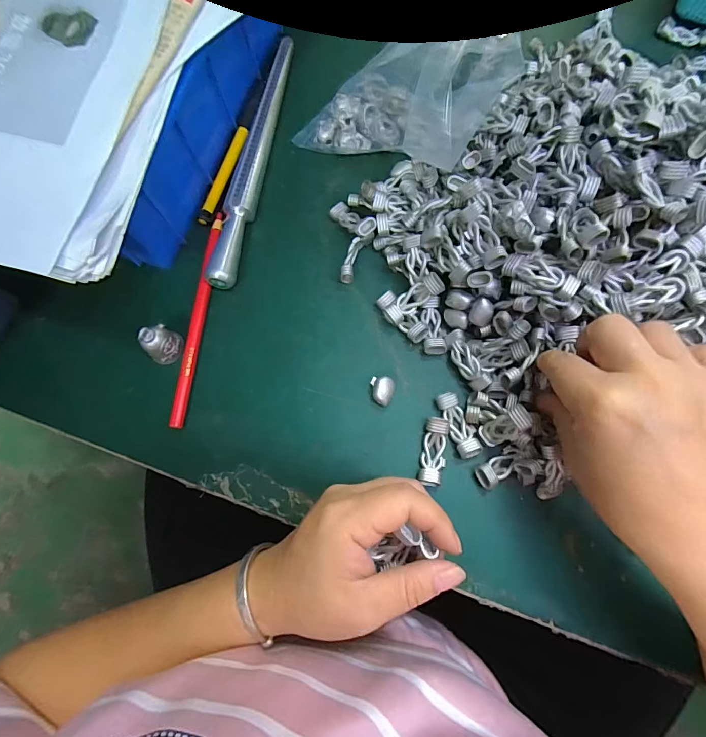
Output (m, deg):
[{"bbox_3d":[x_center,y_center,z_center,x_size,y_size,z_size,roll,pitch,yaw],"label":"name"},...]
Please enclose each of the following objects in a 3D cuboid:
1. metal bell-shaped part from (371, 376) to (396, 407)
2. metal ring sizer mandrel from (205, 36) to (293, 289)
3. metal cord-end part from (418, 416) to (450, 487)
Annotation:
[{"bbox_3d":[0.022,0.016,0.281,0.016,0.011,0.020,-10,76,-1],"label":"metal bell-shaped part"},{"bbox_3d":[-0.079,-0.172,0.318,0.019,0.020,0.229,9,77,4],"label":"metal ring sizer mandrel"},{"bbox_3d":[0.056,0.057,0.271,0.016,0.008,0.045,10,77,4],"label":"metal cord-end part"}]

